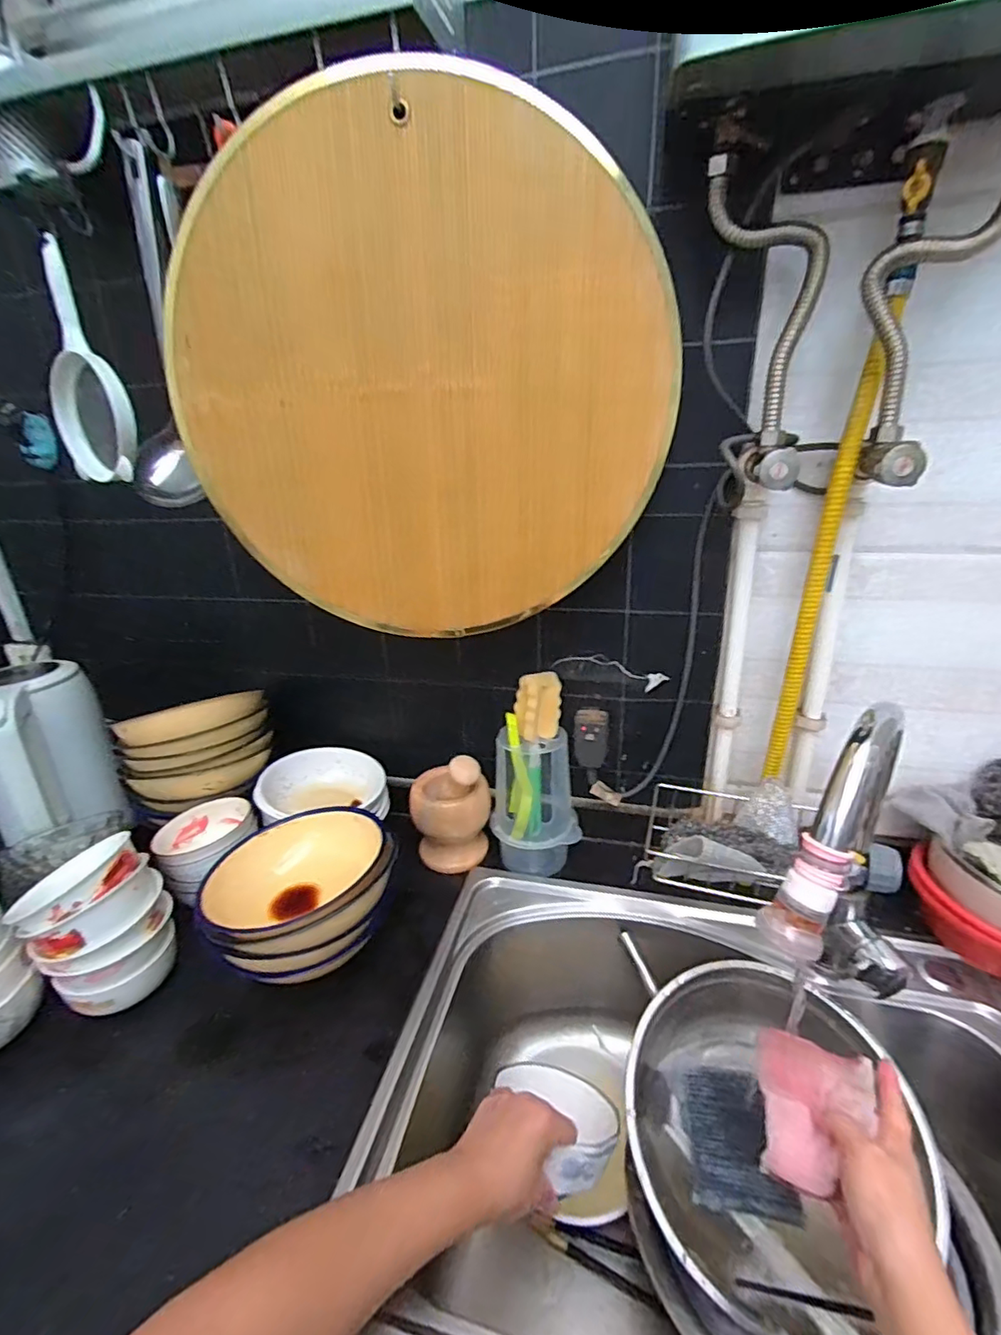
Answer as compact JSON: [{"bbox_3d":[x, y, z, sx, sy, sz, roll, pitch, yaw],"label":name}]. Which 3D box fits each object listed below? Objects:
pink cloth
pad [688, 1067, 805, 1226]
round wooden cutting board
[{"bbox_3d":[0.241,0.341,0.427,0.077,0.035,0.096,8,25,24],"label":"pink cloth"},{"bbox_3d":[0.218,0.429,0.508,0.080,0.017,0.110,3,23,13],"label":"pad"},{"bbox_3d":[-0.067,-0.251,0.509,0.435,0.431,0.018,-2,23,1],"label":"round wooden cutting board"}]

